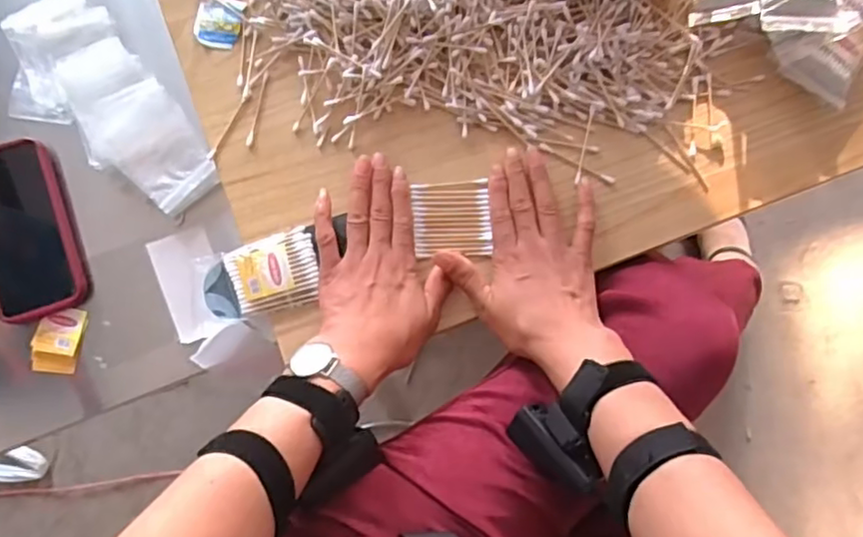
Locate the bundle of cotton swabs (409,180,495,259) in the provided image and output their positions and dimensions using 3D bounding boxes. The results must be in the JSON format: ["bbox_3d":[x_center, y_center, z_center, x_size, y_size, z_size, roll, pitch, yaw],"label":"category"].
[{"bbox_3d":[0.018,-0.045,0.542,0.062,0.010,0.068,-2,82,-2],"label":"bundle of cotton swabs"}]

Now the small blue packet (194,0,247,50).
[{"bbox_3d":[-0.196,-0.225,0.565,0.042,0.006,0.047,14,82,1],"label":"small blue packet"}]

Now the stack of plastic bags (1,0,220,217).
[{"bbox_3d":[-0.326,-0.157,0.600,0.121,0.032,0.262,-37,84,-5],"label":"stack of plastic bags"}]

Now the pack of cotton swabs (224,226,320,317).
[{"bbox_3d":[-0.135,0.004,0.531,0.074,0.011,0.063,-19,83,-3],"label":"pack of cotton swabs"}]

